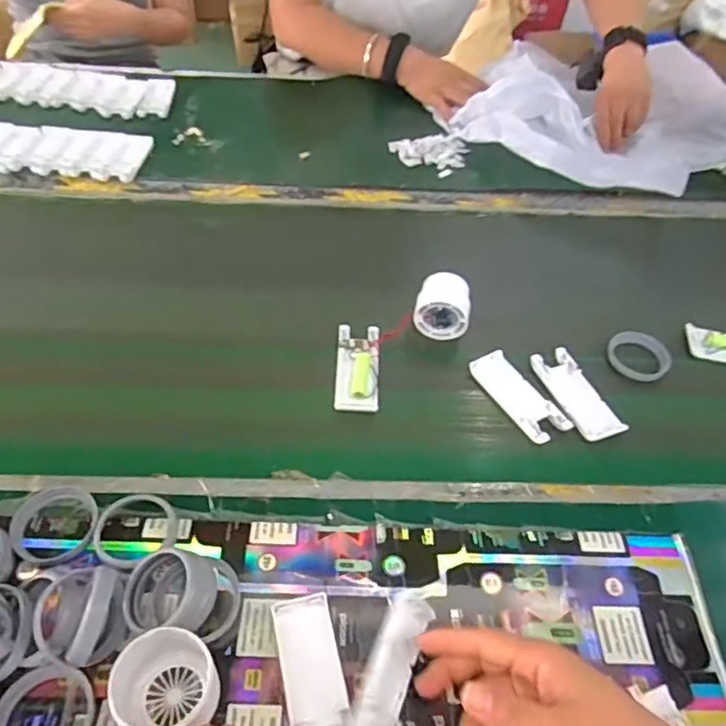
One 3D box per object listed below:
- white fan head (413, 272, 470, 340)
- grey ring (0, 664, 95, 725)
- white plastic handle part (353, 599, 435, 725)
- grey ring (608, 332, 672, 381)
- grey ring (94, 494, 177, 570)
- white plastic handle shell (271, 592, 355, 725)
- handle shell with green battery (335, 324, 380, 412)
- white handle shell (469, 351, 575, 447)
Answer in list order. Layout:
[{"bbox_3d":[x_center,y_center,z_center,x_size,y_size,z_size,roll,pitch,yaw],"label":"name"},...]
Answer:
[{"bbox_3d":[0.083,-0.059,0.628,0.053,0.041,0.052,10,51,5],"label":"white fan head"},{"bbox_3d":[-0.198,0.218,0.374,0.057,0.012,0.059,2,51,-2],"label":"grey ring"},{"bbox_3d":[0.019,0.204,0.392,0.029,0.032,0.105,18,55,10],"label":"white plastic handle part"},{"bbox_3d":[0.287,-0.009,0.624,0.064,0.013,0.058,-20,68,-19],"label":"grey ring"},{"bbox_3d":[-0.170,0.122,0.449,0.057,0.007,0.057,2,51,-2],"label":"grey ring"},{"bbox_3d":[-0.032,0.209,0.399,0.039,0.010,0.106,-10,53,-12],"label":"white plastic handle shell"},{"bbox_3d":[-0.005,0.003,0.592,0.041,0.015,0.104,3,51,-2],"label":"handle shell with green battery"},{"bbox_3d":[0.149,0.031,0.581,0.043,0.006,0.105,-24,57,-21],"label":"white handle shell"}]

